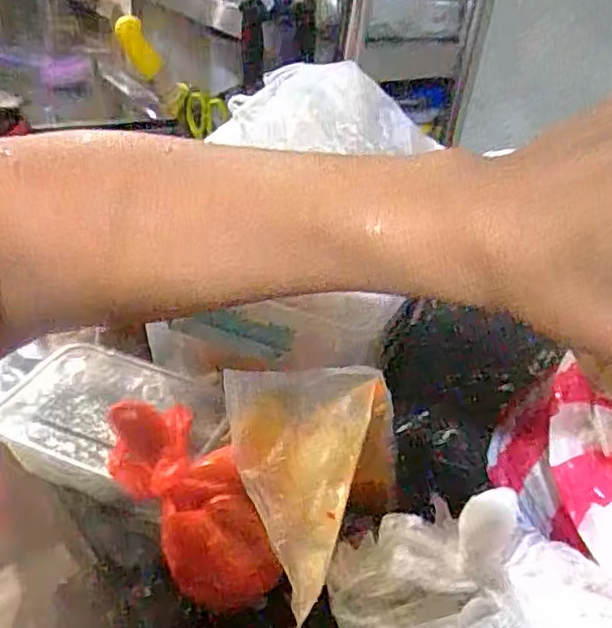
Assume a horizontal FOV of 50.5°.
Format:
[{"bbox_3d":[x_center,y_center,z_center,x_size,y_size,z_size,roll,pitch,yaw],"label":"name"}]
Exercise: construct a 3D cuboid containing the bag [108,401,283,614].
[{"bbox_3d":[-0.073,0.119,0.428,0.063,0.064,0.150,-24,67,-38],"label":"bag"}]

